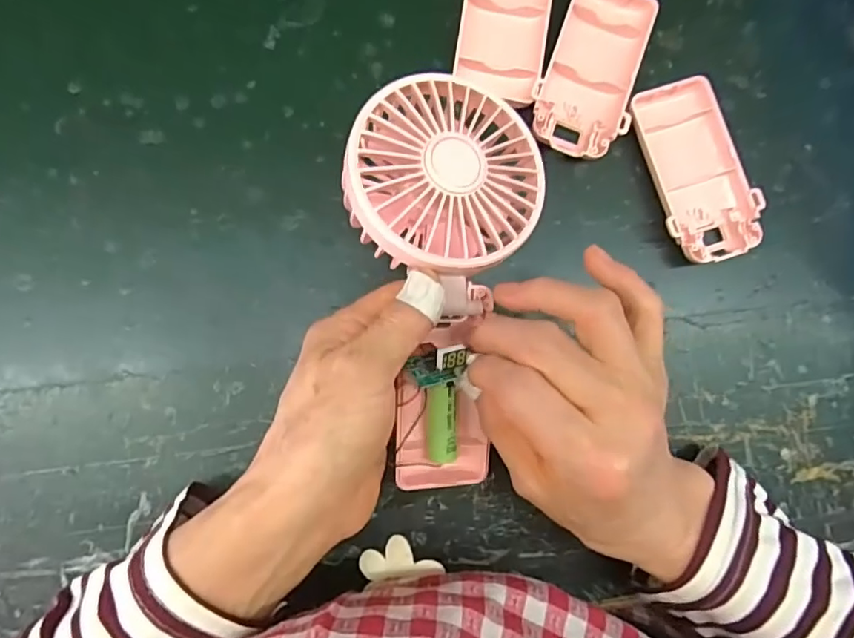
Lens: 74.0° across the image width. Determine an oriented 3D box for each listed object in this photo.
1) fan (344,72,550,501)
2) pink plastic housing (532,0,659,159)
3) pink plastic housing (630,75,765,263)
[{"bbox_3d":[0.006,-0.013,0.250,0.082,0.039,0.182,3,99,-4],"label":"fan"},{"bbox_3d":[0.087,-0.132,0.301,0.048,0.015,0.097,17,85,-3],"label":"pink plastic housing"},{"bbox_3d":[0.141,-0.078,0.301,0.049,0.016,0.095,-17,88,-5],"label":"pink plastic housing"}]

